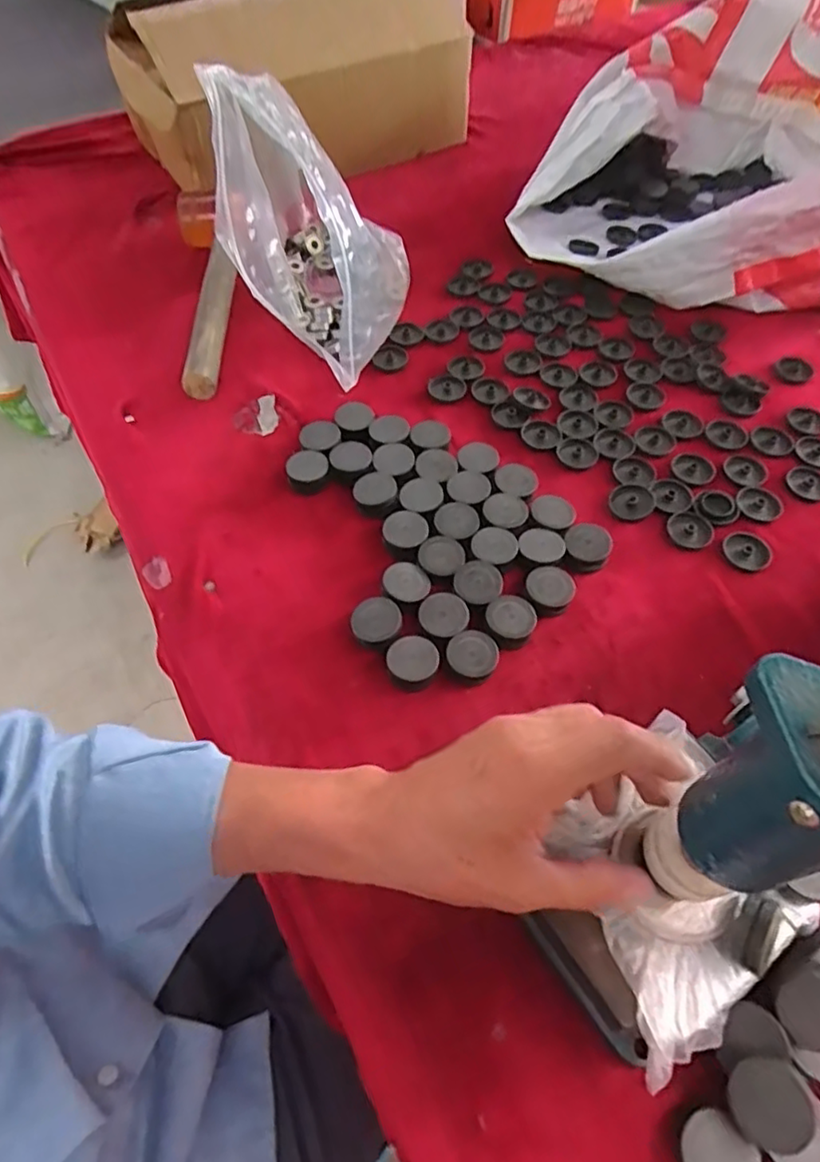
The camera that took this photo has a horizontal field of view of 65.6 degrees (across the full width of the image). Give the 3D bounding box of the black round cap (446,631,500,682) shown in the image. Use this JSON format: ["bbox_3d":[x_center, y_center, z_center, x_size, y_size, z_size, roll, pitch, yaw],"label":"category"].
[{"bbox_3d":[0.040,0.050,0.413,0.031,0.017,0.033,0,55,0],"label":"black round cap"}]

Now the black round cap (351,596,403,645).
[{"bbox_3d":[-0.023,0.028,0.428,0.032,0.013,0.034,0,55,0],"label":"black round cap"}]

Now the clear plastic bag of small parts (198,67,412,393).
[{"bbox_3d":[-0.077,-0.328,0.555,0.137,0.193,0.219,10,56,7],"label":"clear plastic bag of small parts"}]

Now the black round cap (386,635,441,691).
[{"bbox_3d":[0.002,0.054,0.410,0.031,0.019,0.037,-12,56,-9],"label":"black round cap"}]

